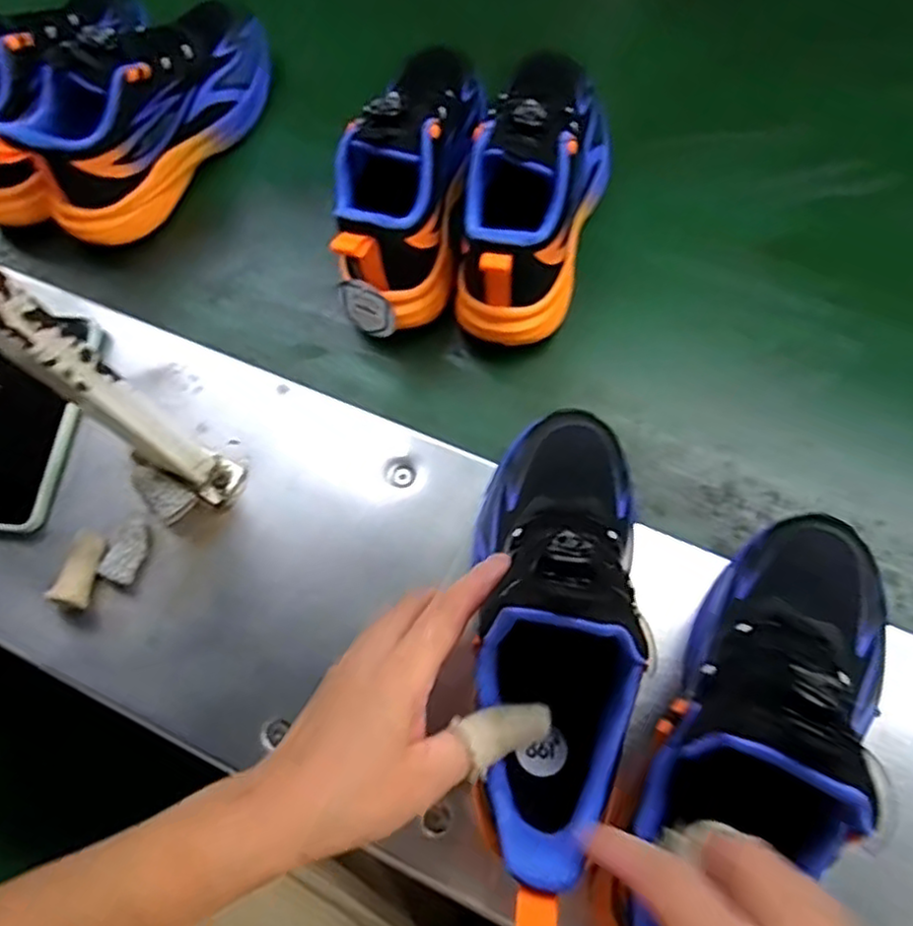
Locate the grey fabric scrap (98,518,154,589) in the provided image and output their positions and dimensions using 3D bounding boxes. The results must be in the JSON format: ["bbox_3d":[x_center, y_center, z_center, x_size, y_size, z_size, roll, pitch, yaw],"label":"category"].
[{"bbox_3d":[-0.214,0.058,0.460,0.022,0.014,0.042,19,71,10],"label":"grey fabric scrap"}]

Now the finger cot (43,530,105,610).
[{"bbox_3d":[-0.242,0.070,0.457,0.020,0.024,0.046,15,70,8],"label":"finger cot"}]

